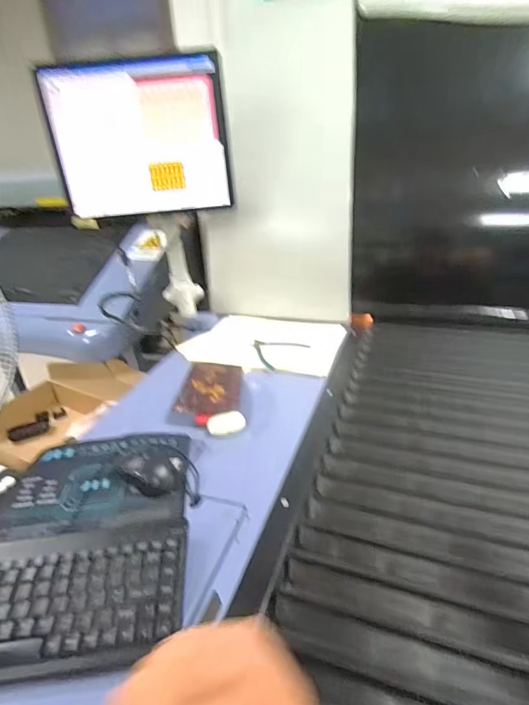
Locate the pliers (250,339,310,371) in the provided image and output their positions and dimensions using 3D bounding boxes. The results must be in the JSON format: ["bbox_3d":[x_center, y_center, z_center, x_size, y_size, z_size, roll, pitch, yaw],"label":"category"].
[{"bbox_3d":[0.018,-0.008,0.926,0.118,0.004,0.133,19,36,38],"label":"pliers"}]

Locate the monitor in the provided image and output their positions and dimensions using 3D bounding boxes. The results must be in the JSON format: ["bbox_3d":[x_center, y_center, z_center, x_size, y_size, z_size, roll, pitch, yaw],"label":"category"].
[{"bbox_3d":[-0.259,-0.443,0.873,0.367,0.284,0.033,-5,28,-2],"label":"monitor"}]

